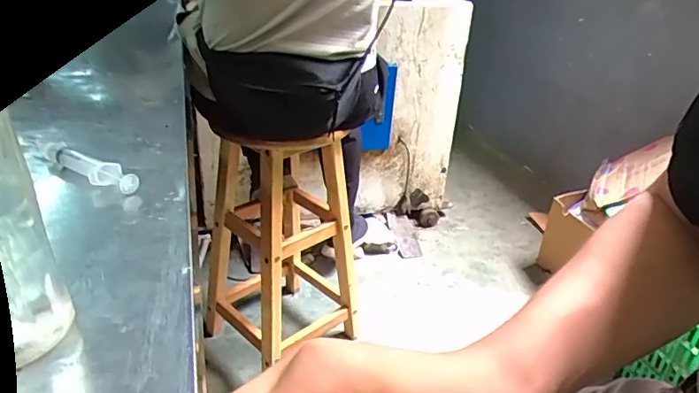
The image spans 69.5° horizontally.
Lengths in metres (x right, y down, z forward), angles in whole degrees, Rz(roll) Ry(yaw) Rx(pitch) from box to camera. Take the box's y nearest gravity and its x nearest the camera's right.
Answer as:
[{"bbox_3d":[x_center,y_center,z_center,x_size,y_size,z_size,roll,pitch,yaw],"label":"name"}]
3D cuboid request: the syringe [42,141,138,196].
[{"bbox_3d":[-0.219,-0.028,0.424,0.113,0.016,0.021,21,33,28],"label":"syringe"}]

